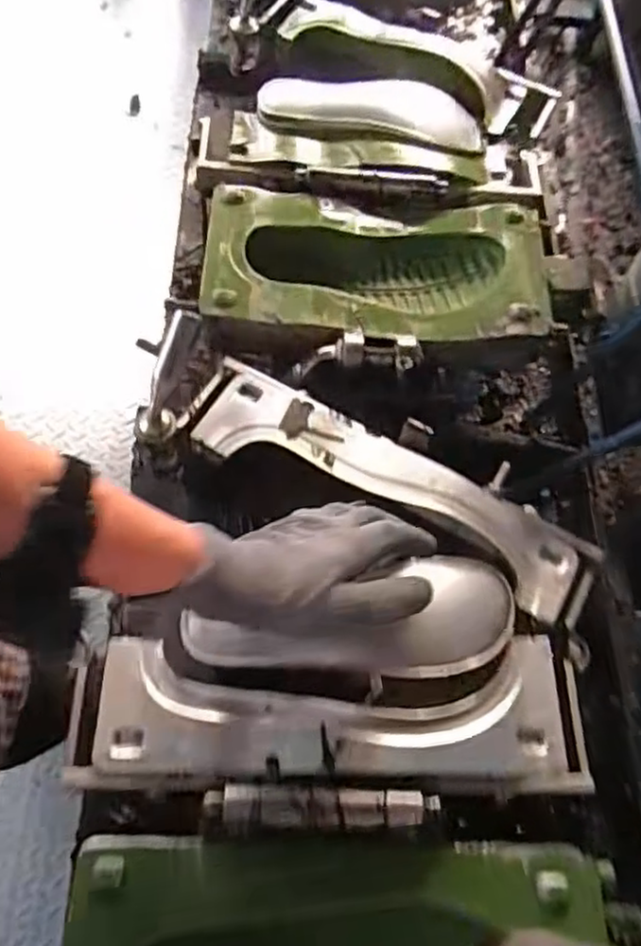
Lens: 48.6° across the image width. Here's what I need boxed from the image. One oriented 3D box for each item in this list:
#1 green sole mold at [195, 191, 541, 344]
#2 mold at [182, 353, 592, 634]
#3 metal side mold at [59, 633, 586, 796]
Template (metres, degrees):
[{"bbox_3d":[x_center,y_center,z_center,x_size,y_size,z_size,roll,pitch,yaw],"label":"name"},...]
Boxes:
[{"bbox_3d":[0.054,-0.204,0.707,0.334,0.044,0.168,3,63,-5],"label":"green sole mold"},{"bbox_3d":[0.057,0.014,0.602,0.359,0.035,0.087,28,64,8],"label":"mold"},{"bbox_3d":[0.011,0.176,0.514,0.363,0.038,0.107,1,63,-7],"label":"metal side mold"}]

